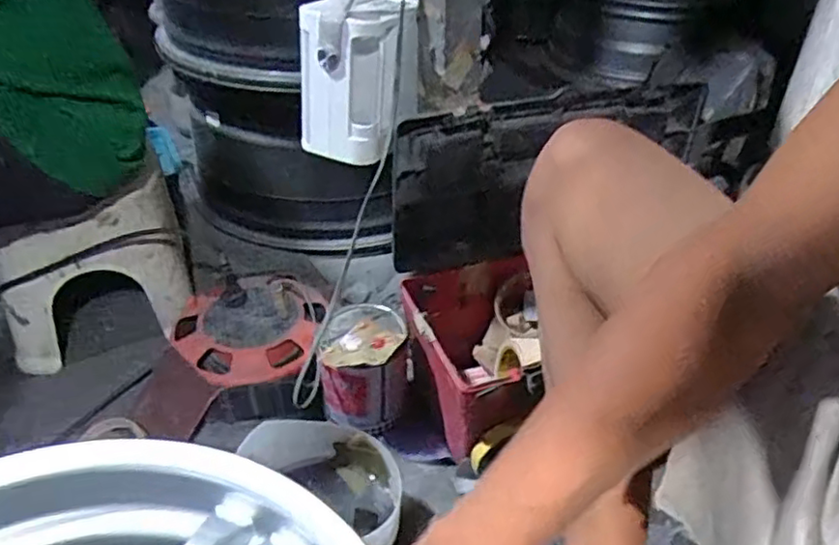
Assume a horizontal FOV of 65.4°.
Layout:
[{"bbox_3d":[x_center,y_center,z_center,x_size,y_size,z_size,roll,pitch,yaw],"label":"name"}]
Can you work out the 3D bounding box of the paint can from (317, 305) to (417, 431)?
[{"bbox_3d":[-0.066,0.119,0.788,0.100,0.129,0.099,-3,36,-7],"label":"paint can"}]

